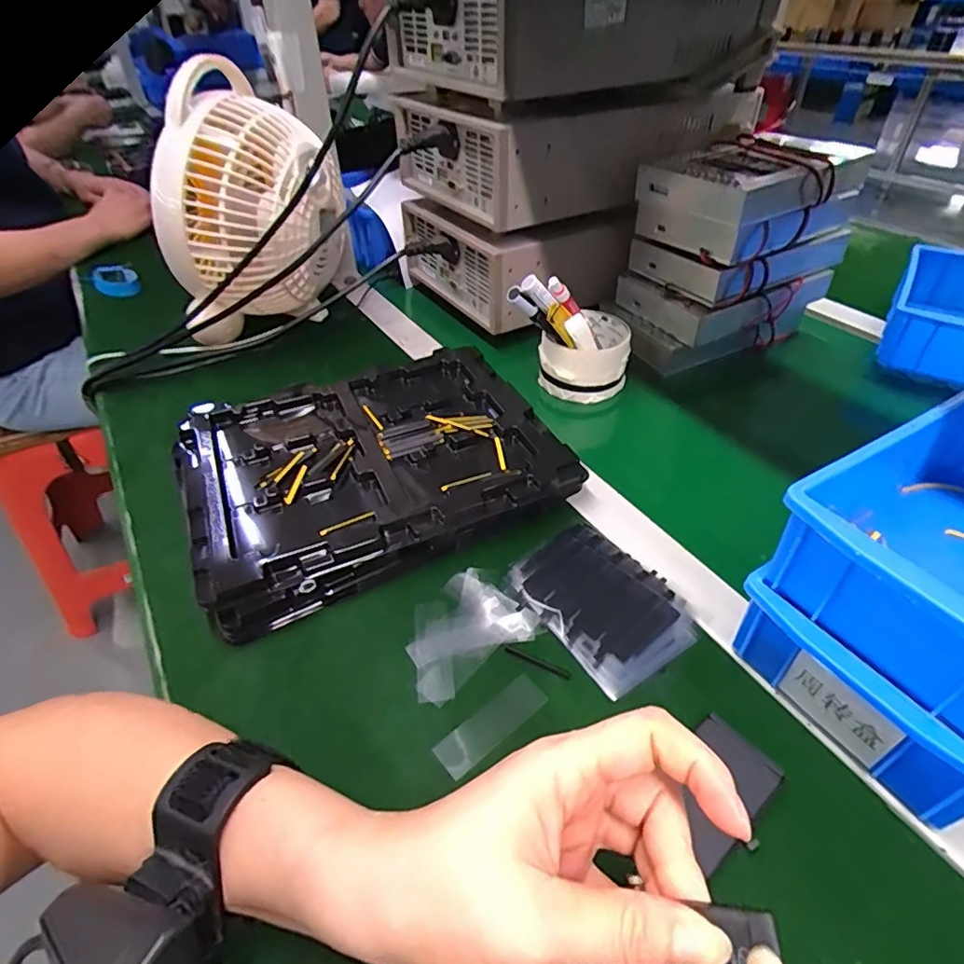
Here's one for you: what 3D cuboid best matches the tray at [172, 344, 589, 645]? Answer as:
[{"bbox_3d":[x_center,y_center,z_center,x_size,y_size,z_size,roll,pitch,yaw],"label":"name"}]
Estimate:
[{"bbox_3d":[-0.084,-0.020,0.438,0.264,0.031,0.207,-19,45,-18],"label":"tray"}]

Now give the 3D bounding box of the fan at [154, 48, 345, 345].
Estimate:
[{"bbox_3d":[-0.220,-0.252,0.550,0.169,0.202,0.146,-20,45,-18],"label":"fan"}]

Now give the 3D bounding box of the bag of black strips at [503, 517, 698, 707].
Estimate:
[{"bbox_3d":[0.076,0.075,0.366,0.079,0.010,0.110,-25,47,-23],"label":"bag of black strips"}]

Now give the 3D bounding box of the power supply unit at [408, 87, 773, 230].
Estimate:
[{"bbox_3d":[0.102,-0.371,0.615,0.341,0.086,0.196,-22,46,-20],"label":"power supply unit"}]

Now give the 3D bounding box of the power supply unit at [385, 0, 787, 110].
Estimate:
[{"bbox_3d":[0.098,-0.443,0.556,0.323,0.110,0.216,-26,47,-24],"label":"power supply unit"}]

